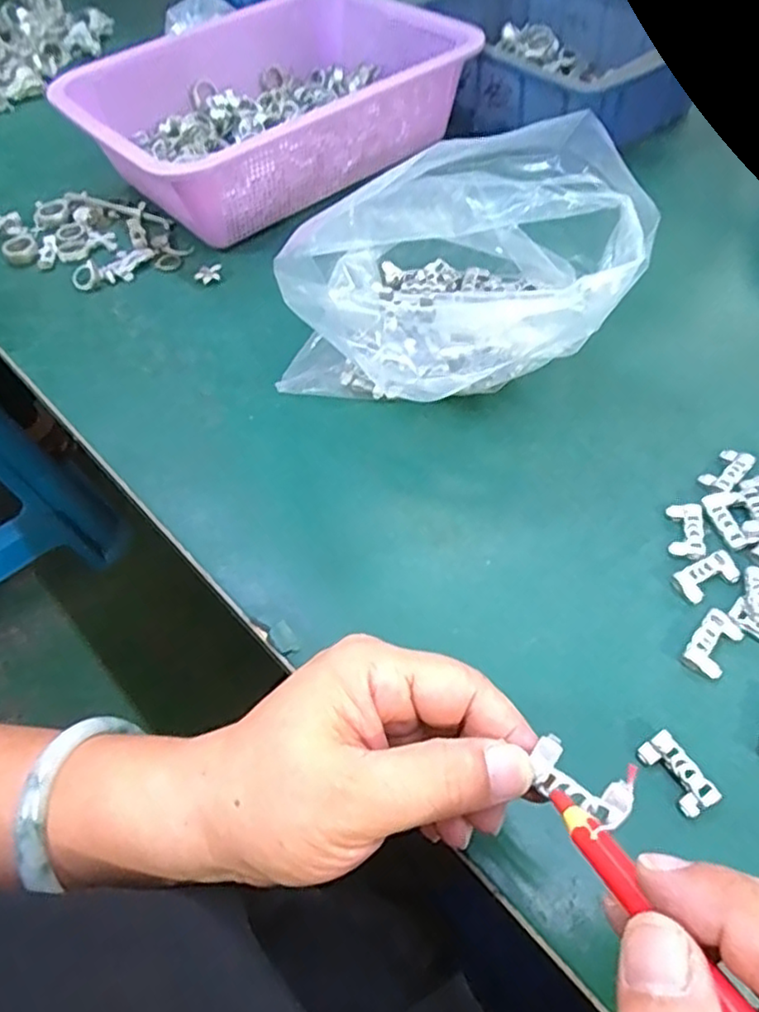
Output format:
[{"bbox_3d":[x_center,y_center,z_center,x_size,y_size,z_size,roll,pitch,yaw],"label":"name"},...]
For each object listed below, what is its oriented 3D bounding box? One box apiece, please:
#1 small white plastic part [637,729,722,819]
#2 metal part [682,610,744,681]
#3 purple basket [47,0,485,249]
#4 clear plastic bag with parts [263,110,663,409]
[{"bbox_3d":[0.119,0.106,0.257,0.015,0.006,0.030,-28,56,-15],"label":"small white plastic part"},{"bbox_3d":[0.149,0.061,0.289,0.016,0.005,0.030,34,63,26],"label":"metal part"},{"bbox_3d":[-0.085,-0.337,0.556,0.301,0.084,0.227,-34,58,-19],"label":"purple basket"},{"bbox_3d":[0.048,-0.130,0.365,0.182,0.127,0.139,21,58,19],"label":"clear plastic bag with parts"}]

